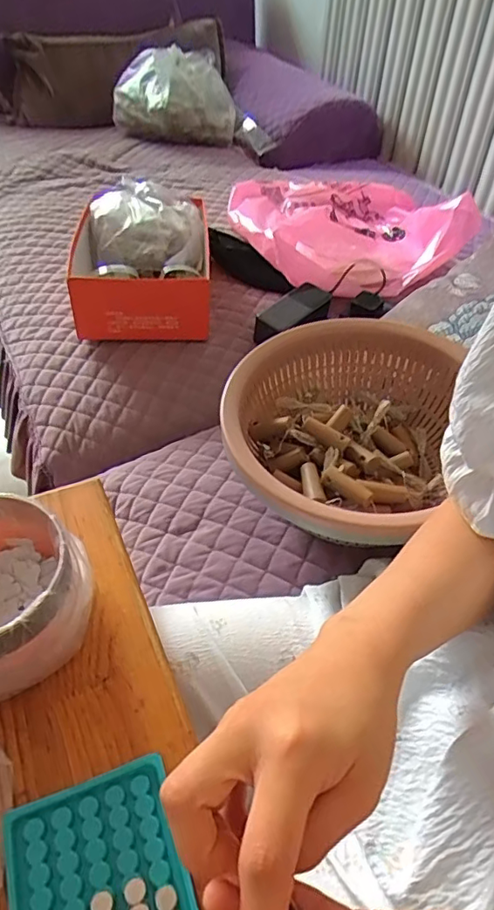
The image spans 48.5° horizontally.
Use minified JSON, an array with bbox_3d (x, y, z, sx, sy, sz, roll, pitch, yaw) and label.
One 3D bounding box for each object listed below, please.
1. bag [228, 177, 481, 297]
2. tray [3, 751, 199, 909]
[{"bbox_3d":[0.163,-0.440,0.997,0.336,0.109,0.410,-13,47,-16],"label":"bag"},{"bbox_3d":[-0.077,0.244,0.294,0.091,0.007,0.131,-14,47,-16],"label":"tray"}]

